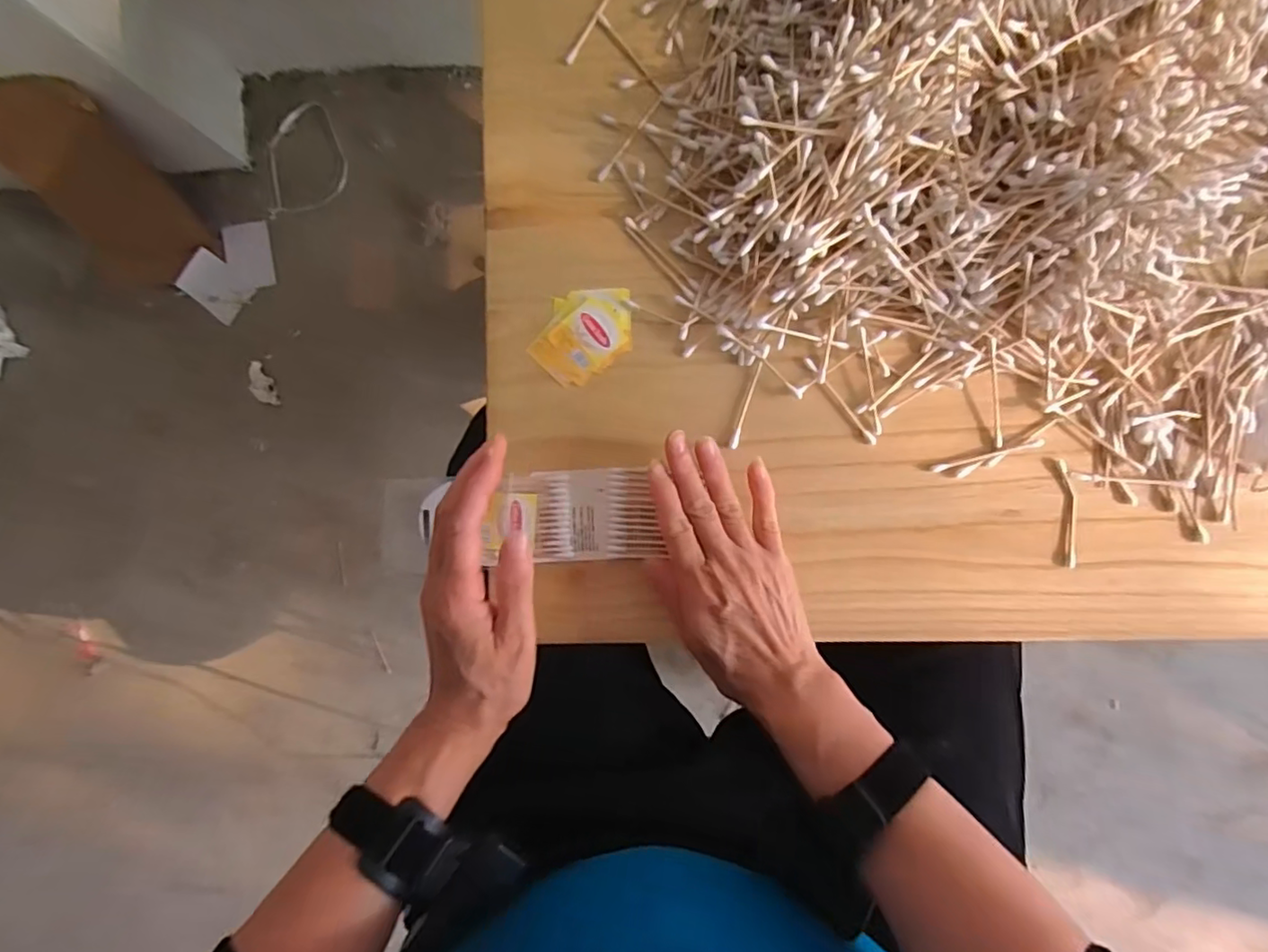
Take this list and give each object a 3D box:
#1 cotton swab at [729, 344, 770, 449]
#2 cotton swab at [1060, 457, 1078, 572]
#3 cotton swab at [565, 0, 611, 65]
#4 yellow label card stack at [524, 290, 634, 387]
[{"bbox_3d":[0.078,-0.053,0.396,0.006,0.006,0.072,18,92,4],"label":"cotton swab"},{"bbox_3d":[0.287,0.025,0.385,0.009,0.004,0.070,-5,90,4],"label":"cotton swab"},{"bbox_3d":[-0.027,-0.317,0.405,0.006,0.004,0.072,33,93,3],"label":"cotton swab"},{"bbox_3d":[-0.035,-0.100,0.407,0.075,0.004,0.057,-36,88,4],"label":"yellow label card stack"}]

